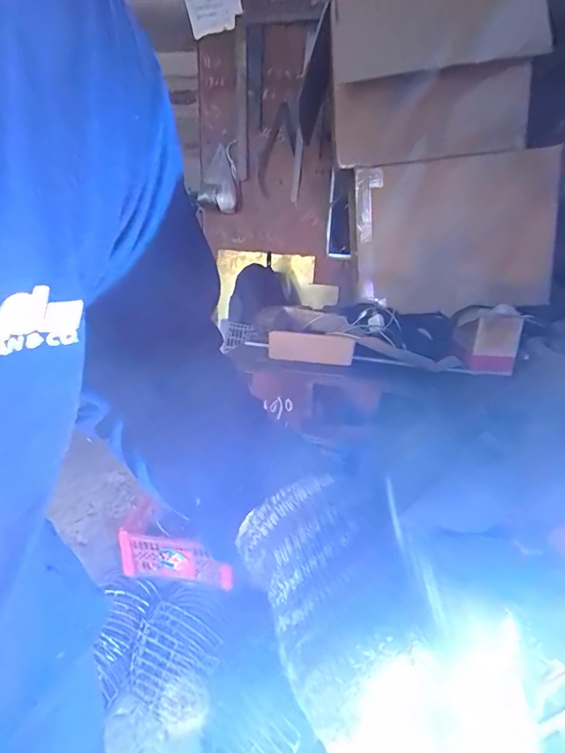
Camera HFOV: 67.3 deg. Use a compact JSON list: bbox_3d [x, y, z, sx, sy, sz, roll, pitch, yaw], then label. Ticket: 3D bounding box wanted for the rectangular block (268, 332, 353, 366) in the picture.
[{"bbox_3d":[0.069,-0.071,1.043,0.203,0.066,0.041,5,22,4],"label":"rectangular block"}]

